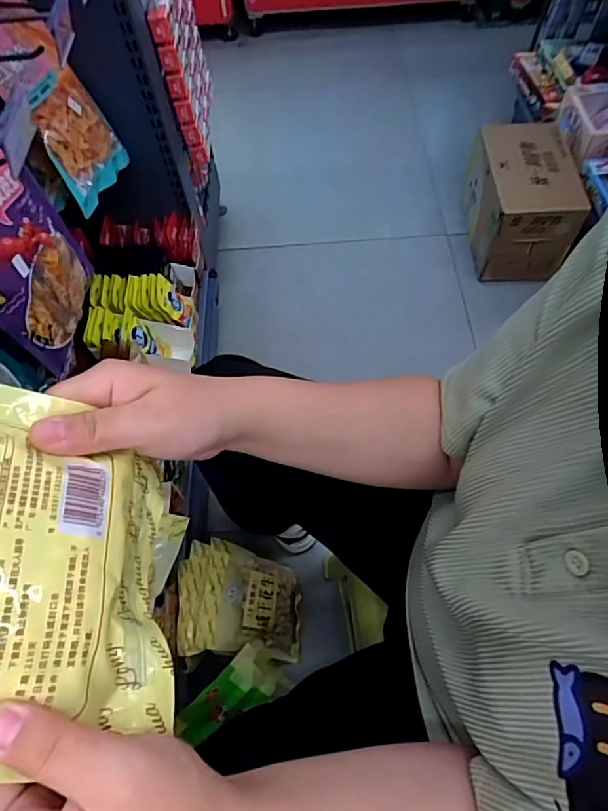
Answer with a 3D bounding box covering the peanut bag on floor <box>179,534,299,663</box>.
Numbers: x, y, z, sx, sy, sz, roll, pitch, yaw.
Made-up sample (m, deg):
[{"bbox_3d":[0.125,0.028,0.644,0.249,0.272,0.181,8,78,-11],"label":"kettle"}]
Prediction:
[{"bbox_3d":[-0.103,0.330,0.865,0.247,0.029,0.170,23,57,-34],"label":"peanut bag on floor"}]

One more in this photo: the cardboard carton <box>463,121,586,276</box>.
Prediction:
[{"bbox_3d":[0.541,-0.523,1.300,0.199,0.217,0.358,0,60,3],"label":"cardboard carton"}]

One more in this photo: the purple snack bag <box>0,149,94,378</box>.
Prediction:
[{"bbox_3d":[-0.334,-0.181,0.600,0.058,0.250,0.185,0,64,10],"label":"purple snack bag"}]

